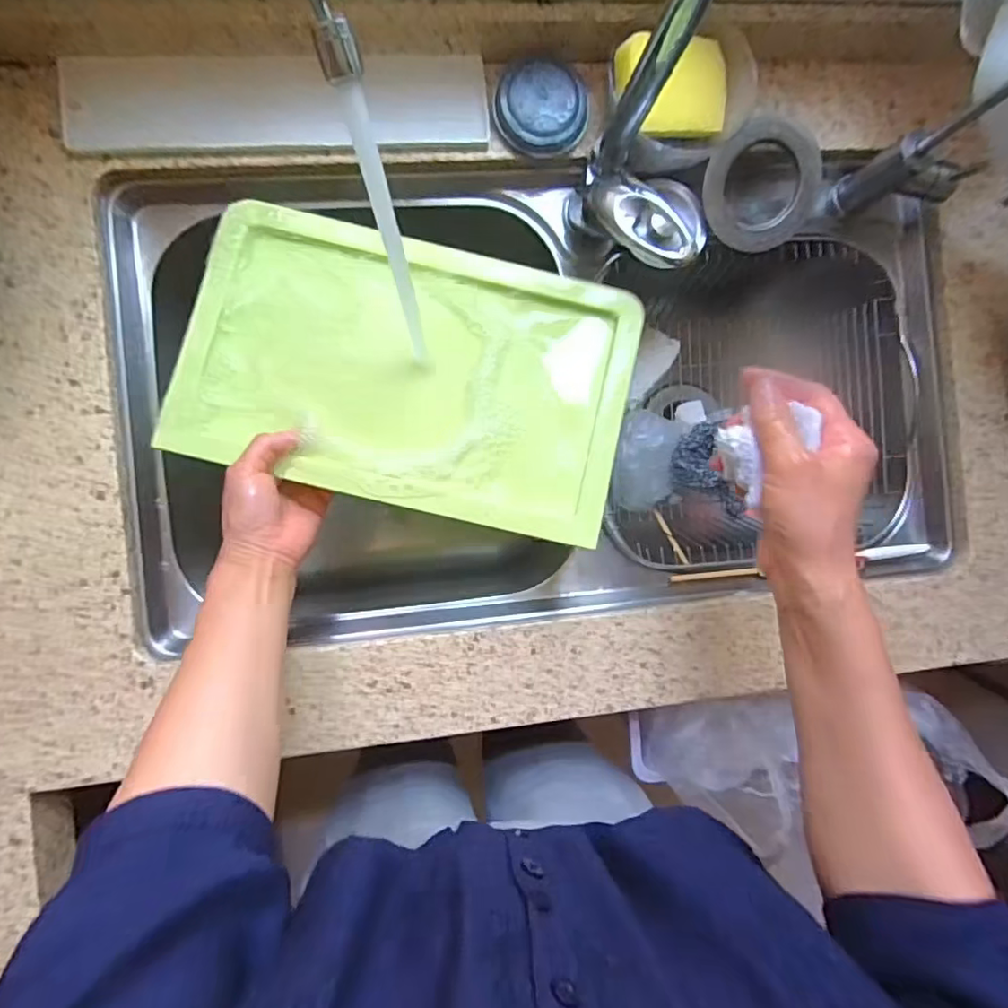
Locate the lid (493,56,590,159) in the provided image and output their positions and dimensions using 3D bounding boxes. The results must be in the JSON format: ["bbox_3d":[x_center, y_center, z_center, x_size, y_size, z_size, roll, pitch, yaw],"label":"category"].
[{"bbox_3d":[0.034,-0.344,0.510,0.082,0.014,0.073,-19,111,-11],"label":"lid"}]

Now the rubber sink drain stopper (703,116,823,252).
[{"bbox_3d":[0.243,-0.297,0.547,0.115,0.016,0.112,-5,116,-10],"label":"rubber sink drain stopper"}]

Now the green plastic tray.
[{"bbox_3d":[-0.077,-0.110,0.480,0.353,0.013,0.218,12,81,-1],"label":"green plastic tray"}]

